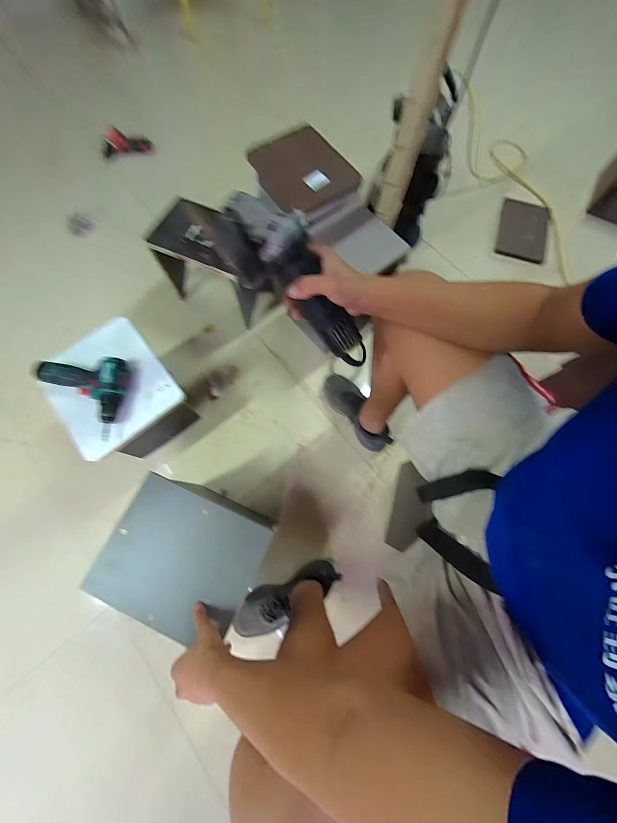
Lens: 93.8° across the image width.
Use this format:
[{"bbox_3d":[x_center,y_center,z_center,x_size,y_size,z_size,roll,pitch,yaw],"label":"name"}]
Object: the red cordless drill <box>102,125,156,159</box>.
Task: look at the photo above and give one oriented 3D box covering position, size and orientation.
[{"bbox_3d":[-0.812,-1.190,1.276,0.222,0.085,0.051,-11,73,-5],"label":"red cordless drill"}]

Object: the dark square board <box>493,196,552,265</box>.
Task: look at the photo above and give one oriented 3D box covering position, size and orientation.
[{"bbox_3d":[0.915,-0.782,1.232,0.209,0.033,0.307,17,79,0],"label":"dark square board"}]

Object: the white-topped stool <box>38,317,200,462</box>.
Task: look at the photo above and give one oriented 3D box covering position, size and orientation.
[{"bbox_3d":[-0.493,-0.033,0.823,0.264,0.270,0.296,-39,77,-13],"label":"white-topped stool"}]

